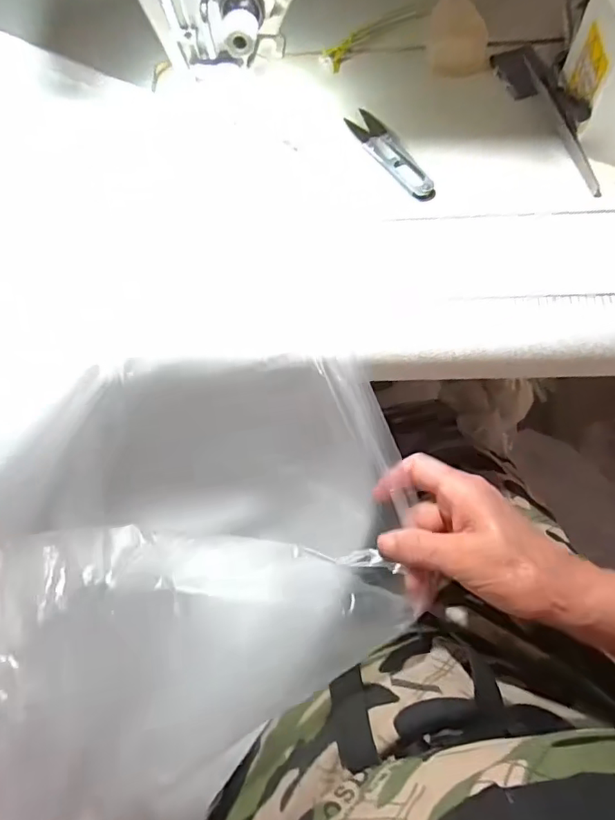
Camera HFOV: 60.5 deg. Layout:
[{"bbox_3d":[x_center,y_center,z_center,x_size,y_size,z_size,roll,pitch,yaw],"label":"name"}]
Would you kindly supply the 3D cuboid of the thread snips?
[{"bbox_3d":[0.061,-0.191,0.390,0.022,0.006,0.099,-27,69,-8],"label":"thread snips"}]

